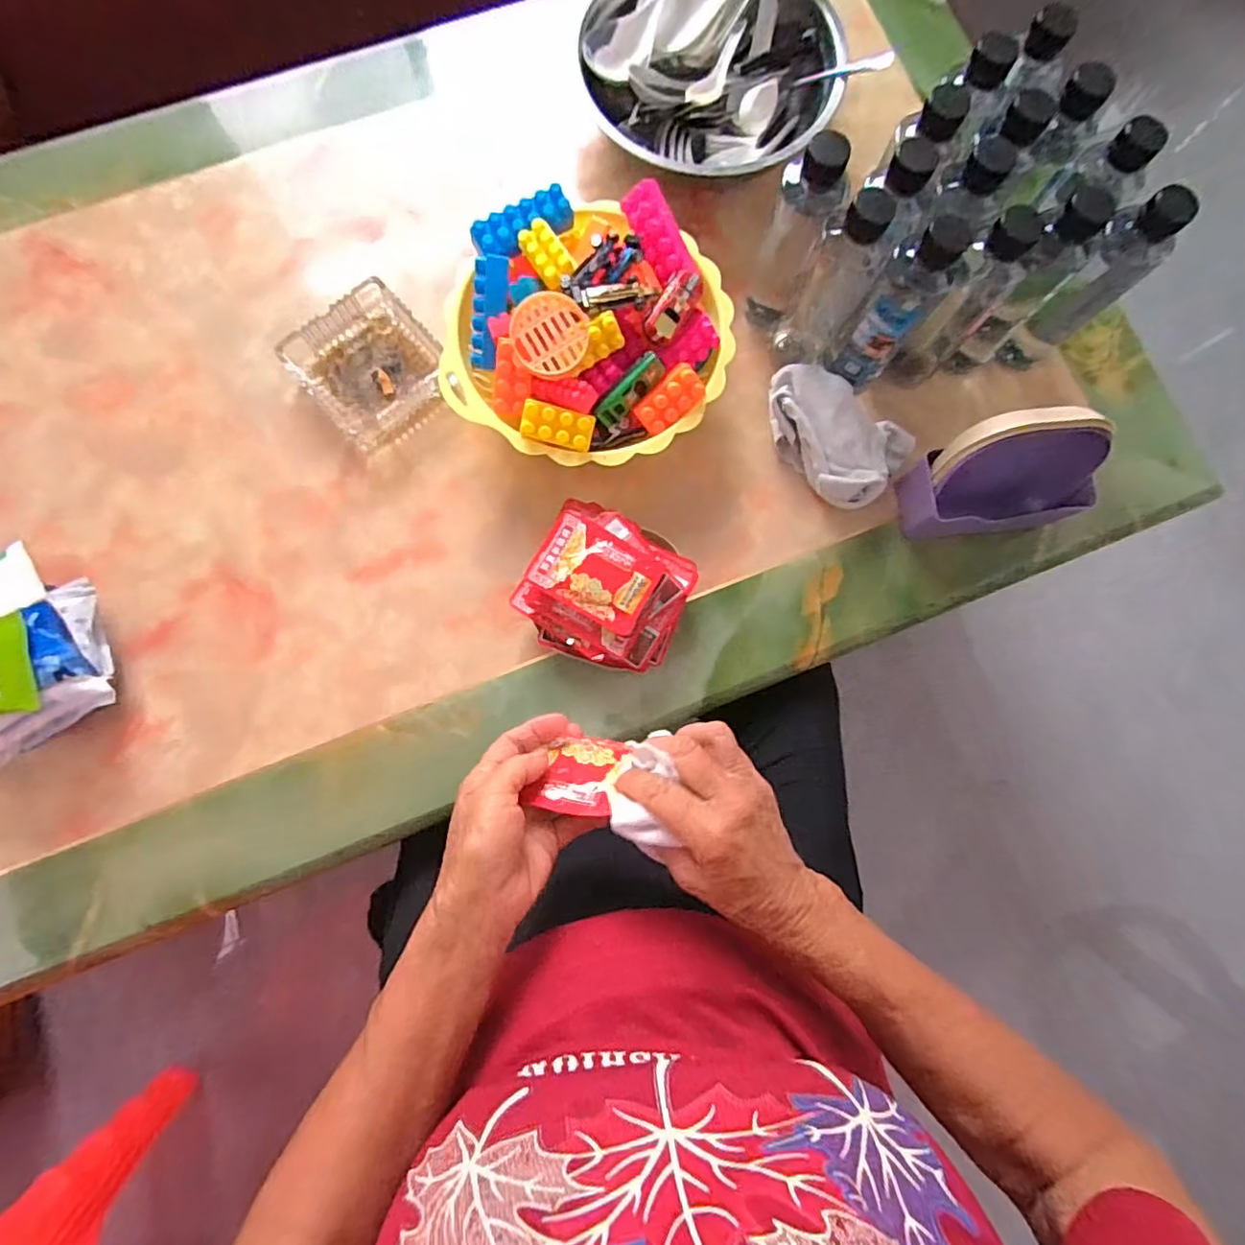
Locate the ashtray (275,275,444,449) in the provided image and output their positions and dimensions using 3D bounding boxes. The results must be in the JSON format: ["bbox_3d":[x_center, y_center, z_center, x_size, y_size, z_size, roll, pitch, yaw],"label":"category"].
[{"bbox_3d":[-0.236,-0.242,0.563,0.118,0.033,0.123,-40,84,-7],"label":"ashtray"}]

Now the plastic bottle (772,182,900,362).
[{"bbox_3d":[0.185,-0.294,0.506,0.058,0.166,0.064,29,82,3],"label":"plastic bottle"}]

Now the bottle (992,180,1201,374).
[{"bbox_3d":[0.392,-0.282,0.506,0.047,0.175,0.048,0,81,-1],"label":"bottle"}]

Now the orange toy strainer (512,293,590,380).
[{"bbox_3d":[-0.058,-0.231,0.482,0.060,0.014,0.061,-6,95,-4],"label":"orange toy strainer"}]

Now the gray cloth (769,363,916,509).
[{"bbox_3d":[0.193,-0.178,0.557,0.138,0.042,0.098,40,82,5],"label":"gray cloth"}]

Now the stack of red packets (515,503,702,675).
[{"bbox_3d":[-0.014,-0.026,0.521,0.133,0.064,0.124,32,82,4],"label":"stack of red packets"}]

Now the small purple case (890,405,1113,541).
[{"bbox_3d":[0.327,-0.125,0.505,0.149,0.122,0.079,-5,81,-2],"label":"small purple case"}]

